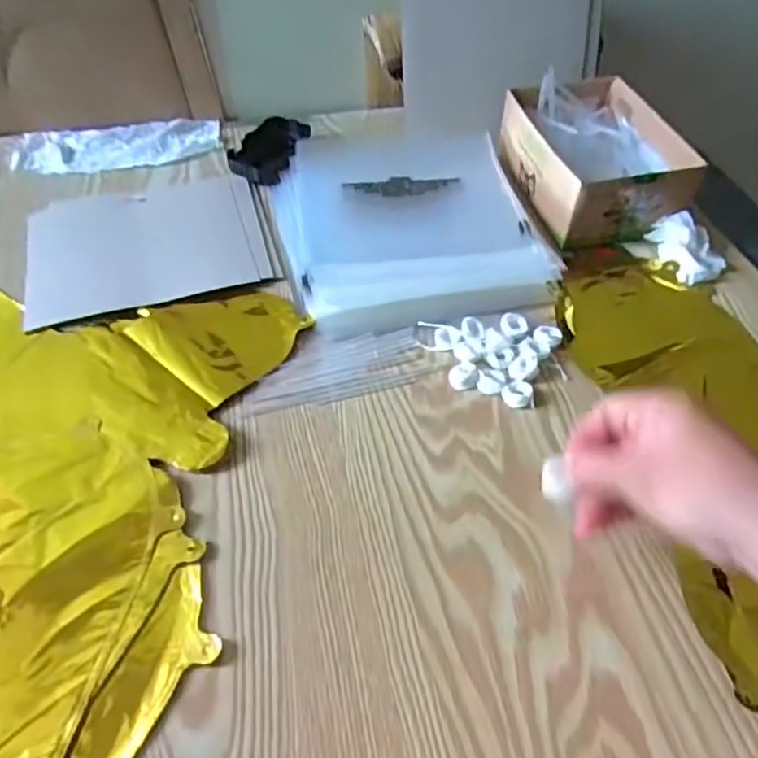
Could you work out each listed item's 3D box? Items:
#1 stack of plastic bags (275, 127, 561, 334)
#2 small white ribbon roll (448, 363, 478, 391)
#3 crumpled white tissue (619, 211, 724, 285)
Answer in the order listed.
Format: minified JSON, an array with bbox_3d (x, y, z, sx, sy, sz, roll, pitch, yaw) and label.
[{"bbox_3d":[0.021,-0.159,0.611,0.226,0.026,0.293,-9,49,-9],"label":"stack of plastic bags"},{"bbox_3d":[0.064,-0.002,0.481,0.021,0.008,0.023,0,48,0],"label":"small white ribbon roll"},{"bbox_3d":[0.274,-0.121,0.570,0.056,0.032,0.074,-19,51,-17],"label":"crumpled white tissue"}]

